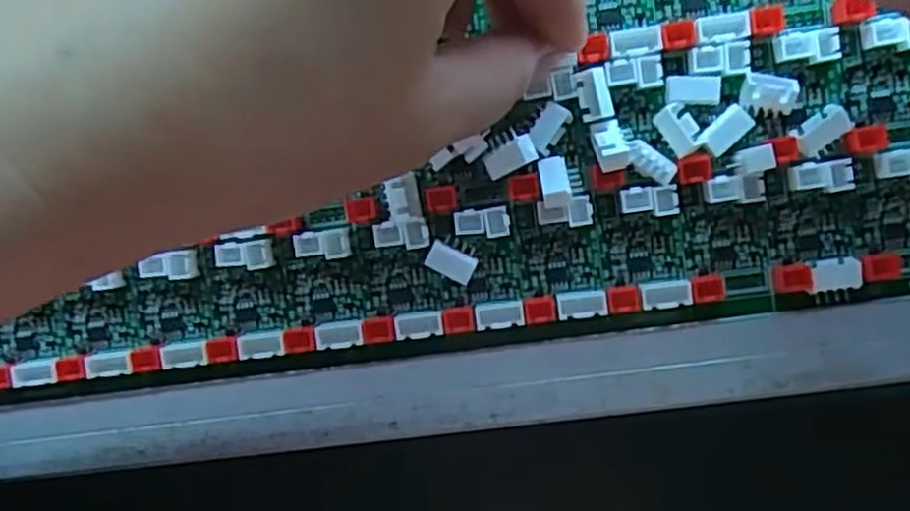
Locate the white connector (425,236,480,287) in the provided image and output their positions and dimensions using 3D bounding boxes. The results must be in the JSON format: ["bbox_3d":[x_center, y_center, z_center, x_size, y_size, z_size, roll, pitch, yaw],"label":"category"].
[{"bbox_3d":[0.000,0.001,0.208,0.013,0.008,0.010,27,88,9],"label":"white connector"}]

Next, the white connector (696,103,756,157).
[{"bbox_3d":[0.070,-0.032,0.196,0.014,0.004,0.008,-43,81,2],"label":"white connector"}]

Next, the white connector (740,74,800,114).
[{"bbox_3d":[0.081,-0.041,0.197,0.014,0.006,0.009,7,86,8],"label":"white connector"}]

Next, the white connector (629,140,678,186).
[{"bbox_3d":[0.051,-0.024,0.197,0.014,0.004,0.007,34,90,-4],"label":"white connector"}]

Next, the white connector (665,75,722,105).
[{"bbox_3d":[0.062,-0.043,0.196,0.014,0.004,0.007,3,85,7],"label":"white connector"}]

